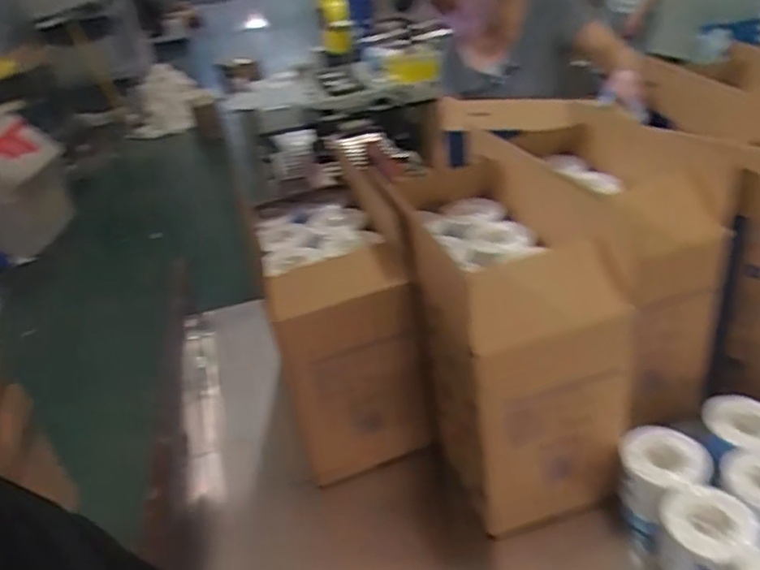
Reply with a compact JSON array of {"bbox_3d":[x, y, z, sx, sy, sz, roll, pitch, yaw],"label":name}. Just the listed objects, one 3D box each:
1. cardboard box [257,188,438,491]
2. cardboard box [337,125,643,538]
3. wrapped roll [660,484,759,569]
[{"bbox_3d":[-0.078,0.065,1.043,0.204,0.340,0.364,-15,31,-9],"label":"cardboard box"},{"bbox_3d":[0.172,0.066,0.910,0.223,0.377,0.393,-14,31,-8],"label":"cardboard box"},{"bbox_3d":[0.393,0.326,0.733,0.097,0.125,0.101,-7,31,4],"label":"wrapped roll"}]

